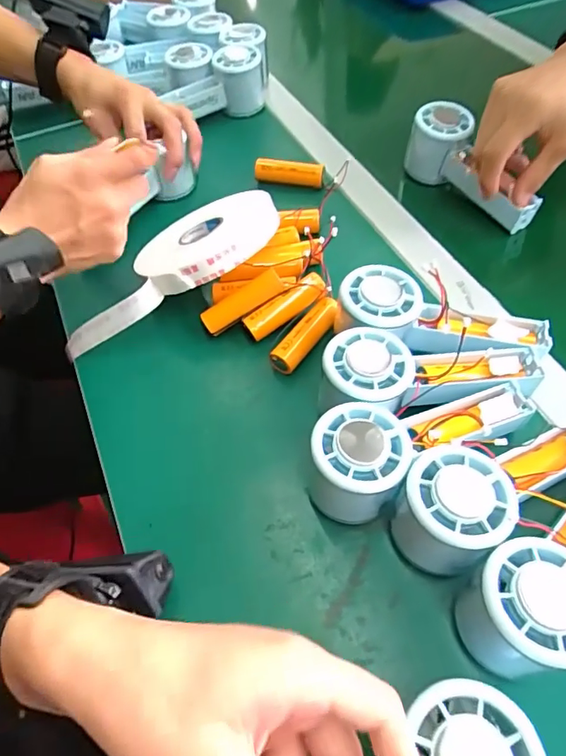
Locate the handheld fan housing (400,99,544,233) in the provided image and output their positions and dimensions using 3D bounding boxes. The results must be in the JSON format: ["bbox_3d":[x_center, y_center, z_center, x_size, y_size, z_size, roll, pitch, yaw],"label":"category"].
[{"bbox_3d":[0.182,-0.202,0.485,0.060,0.069,0.142,-30,59,-17],"label":"handheld fan housing"}]

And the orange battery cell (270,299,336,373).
[{"bbox_3d":[0.019,-0.034,0.394,0.019,0.023,0.070,33,63,24],"label":"orange battery cell"}]

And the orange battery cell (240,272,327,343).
[{"bbox_3d":[0.002,-0.058,0.399,0.071,0.018,0.021,-36,59,-1],"label":"orange battery cell"}]

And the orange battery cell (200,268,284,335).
[{"bbox_3d":[-0.033,-0.061,0.404,0.070,0.014,0.022,-32,57,2],"label":"orange battery cell"}]

